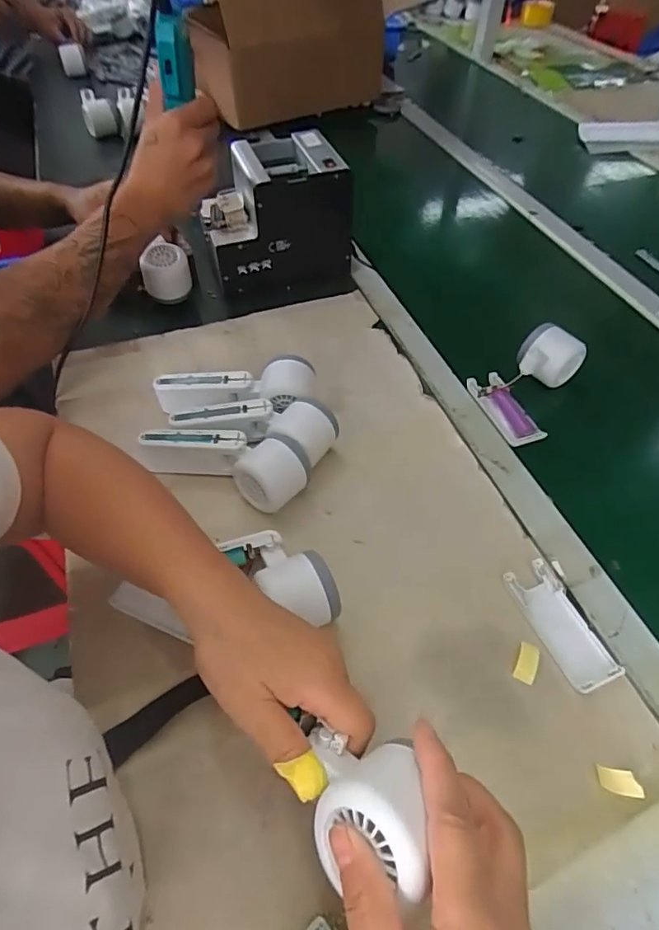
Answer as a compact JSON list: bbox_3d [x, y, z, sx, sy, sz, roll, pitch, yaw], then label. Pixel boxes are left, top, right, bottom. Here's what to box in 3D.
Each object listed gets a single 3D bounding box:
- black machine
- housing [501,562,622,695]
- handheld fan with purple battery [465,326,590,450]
[{"bbox_3d":[-0.074,-0.332,0.694,0.183,0.155,0.119,-14,53,-12],"label":"black machine"},{"bbox_3d":[0.189,0.129,0.423,0.042,0.011,0.104,-16,54,-14],"label":"housing"},{"bbox_3d":[0.233,-0.092,0.574,0.123,0.060,0.111,-18,54,-15],"label":"handheld fan with purple battery"}]

